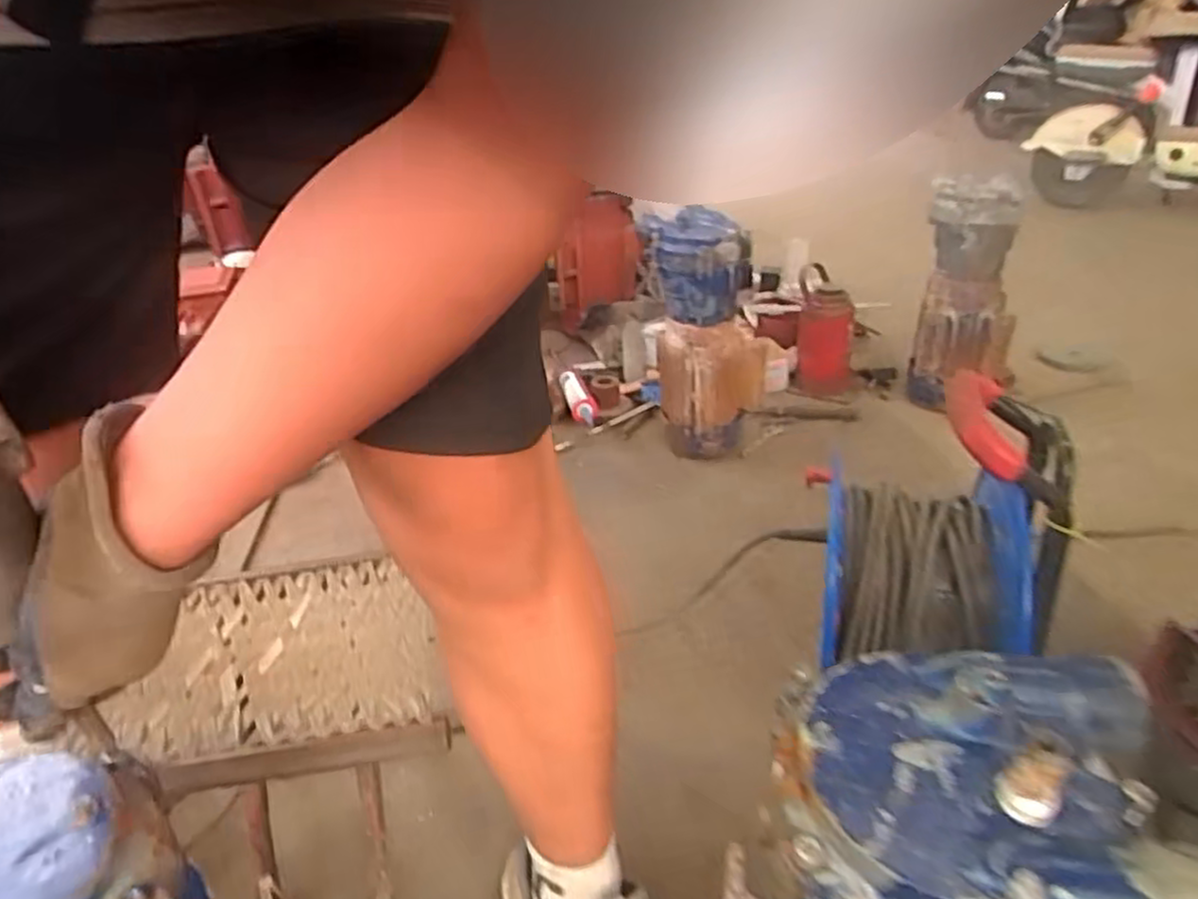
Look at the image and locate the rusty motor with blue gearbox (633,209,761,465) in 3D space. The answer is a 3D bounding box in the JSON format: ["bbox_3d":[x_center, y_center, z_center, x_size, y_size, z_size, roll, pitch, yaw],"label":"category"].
[{"bbox_3d":[0.206,-0.193,1.429,0.218,0.461,0.171,-1,30,10],"label":"rusty motor with blue gearbox"}]

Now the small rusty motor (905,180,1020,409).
[{"bbox_3d":[0.762,-0.324,1.559,0.204,0.489,0.204,8,4,24],"label":"small rusty motor"}]

